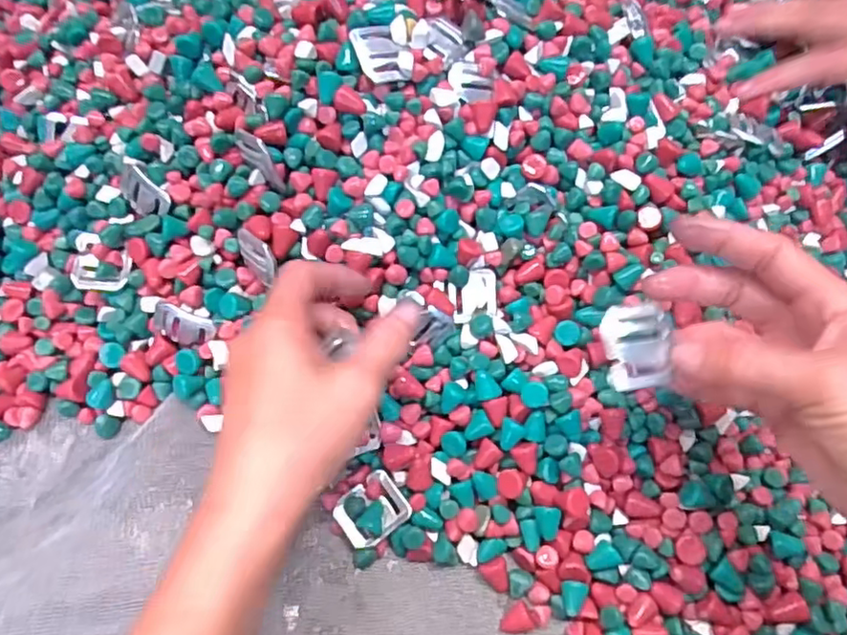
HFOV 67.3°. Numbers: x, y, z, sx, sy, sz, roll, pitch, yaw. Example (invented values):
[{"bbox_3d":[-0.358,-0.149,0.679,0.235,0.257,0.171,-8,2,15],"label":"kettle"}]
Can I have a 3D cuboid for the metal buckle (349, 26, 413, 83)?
[{"bbox_3d":[-0.023,-0.145,0.348,0.027,0.006,0.037,-19,71,-10],"label":"metal buckle"}]

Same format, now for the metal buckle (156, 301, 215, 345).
[{"bbox_3d":[-0.131,0.006,0.347,0.033,0.023,0.009,28,41,-13],"label":"metal buckle"}]

